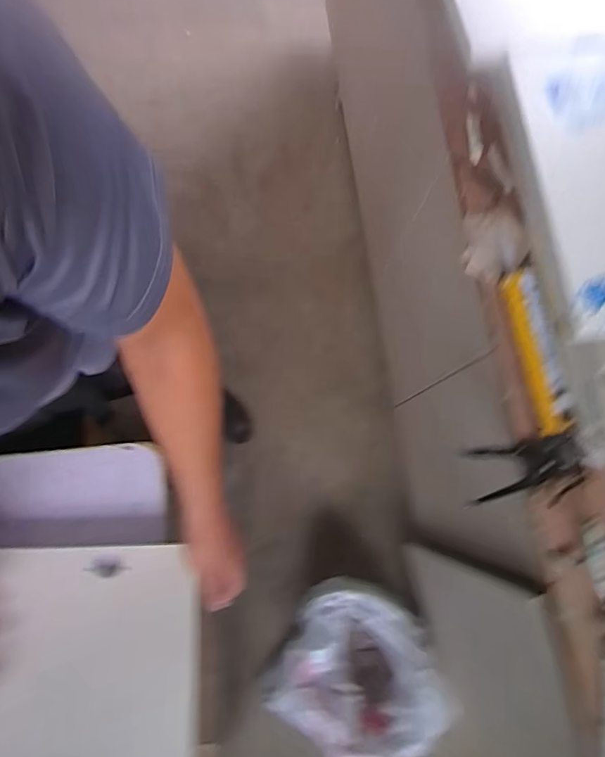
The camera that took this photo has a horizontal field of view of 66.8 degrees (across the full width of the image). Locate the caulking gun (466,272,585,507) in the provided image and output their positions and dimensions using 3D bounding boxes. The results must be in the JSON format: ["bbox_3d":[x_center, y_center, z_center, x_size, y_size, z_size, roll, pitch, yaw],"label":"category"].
[{"bbox_3d":[0.345,0.012,0.727,0.162,0.078,0.352,-1,76,-4],"label":"caulking gun"}]

